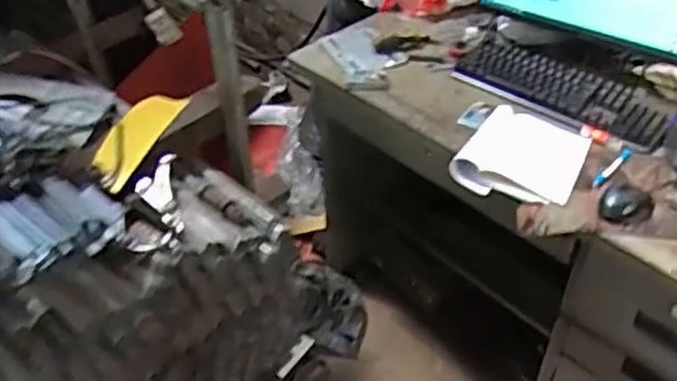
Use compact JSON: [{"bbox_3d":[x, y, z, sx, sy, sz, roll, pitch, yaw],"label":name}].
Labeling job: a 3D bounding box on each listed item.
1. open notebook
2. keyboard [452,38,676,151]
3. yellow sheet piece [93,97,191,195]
[{"bbox_3d":[0.339,-0.064,1.275,0.204,0.032,0.217,19,46,20],"label":"open notebook"},{"bbox_3d":[0.444,-0.208,1.401,0.444,0.043,0.172,31,50,30],"label":"keyboard"},{"bbox_3d":[-0.393,-0.107,1.343,0.118,0.013,0.280,8,43,9],"label":"yellow sheet piece"}]

